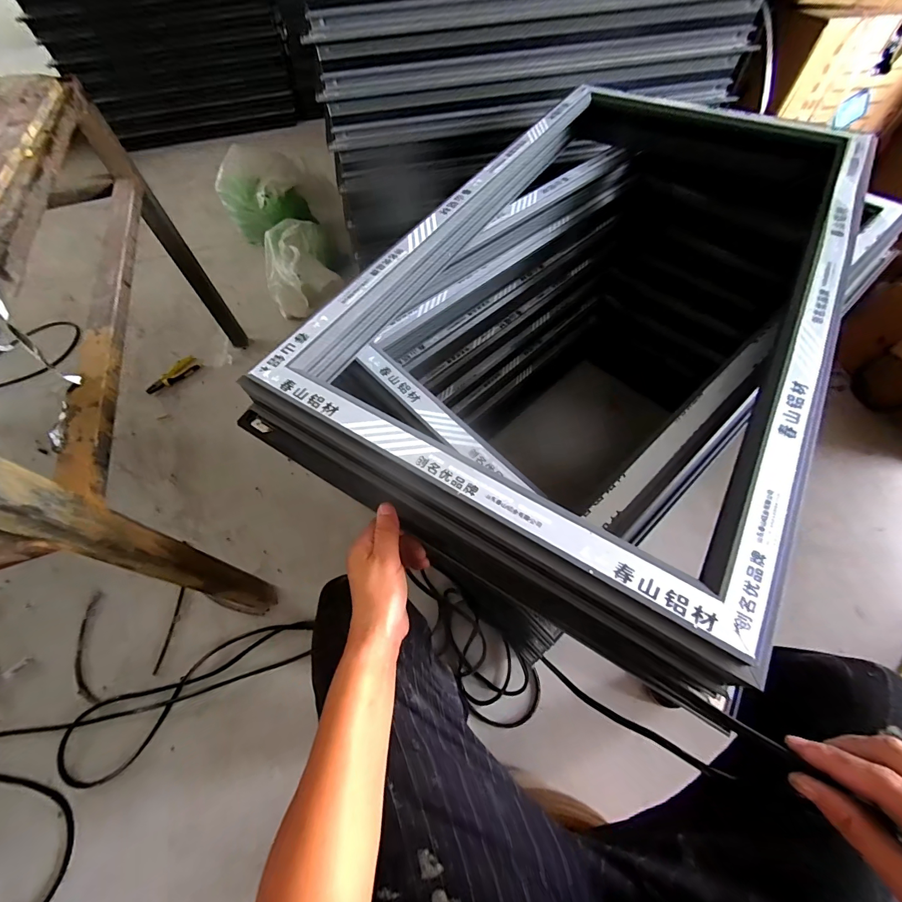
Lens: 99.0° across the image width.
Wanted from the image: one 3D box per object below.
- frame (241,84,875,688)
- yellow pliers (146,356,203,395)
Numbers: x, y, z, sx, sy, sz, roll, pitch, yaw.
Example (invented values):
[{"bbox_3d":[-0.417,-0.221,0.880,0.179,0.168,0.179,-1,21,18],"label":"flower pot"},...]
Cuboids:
[{"bbox_3d":[0.209,-0.243,0.496,0.492,0.054,0.841,29,66,18],"label":"frame"},{"bbox_3d":[-0.973,-0.272,1.342,0.182,0.018,0.087,-36,70,-20],"label":"yellow pliers"}]

